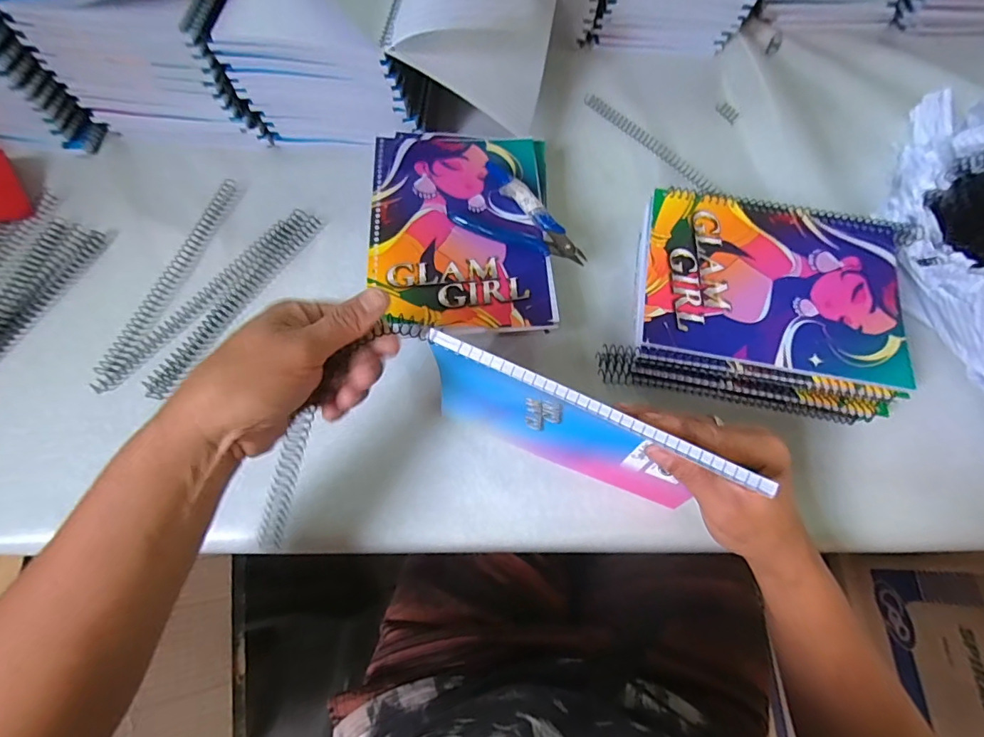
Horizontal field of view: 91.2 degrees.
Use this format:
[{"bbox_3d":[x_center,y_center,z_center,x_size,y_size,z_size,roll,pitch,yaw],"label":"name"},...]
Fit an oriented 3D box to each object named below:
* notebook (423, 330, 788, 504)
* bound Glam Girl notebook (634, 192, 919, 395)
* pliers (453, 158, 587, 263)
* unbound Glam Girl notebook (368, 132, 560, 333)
[{"bbox_3d":[0.052,0.045,0.320,0.188,0.143,0.011,24,69,8],"label":"notebook"},{"bbox_3d":[0.230,-0.069,0.381,0.216,0.009,0.154,10,68,2],"label":"bound Glam Girl notebook"},{"bbox_3d":[0.030,-0.127,0.412,0.115,0.015,0.067,30,72,10],"label":"pliers"},{"bbox_3d":[-0.025,-0.127,0.412,0.149,0.018,0.204,-1,69,-1],"label":"unbound Glam Girl notebook"}]

